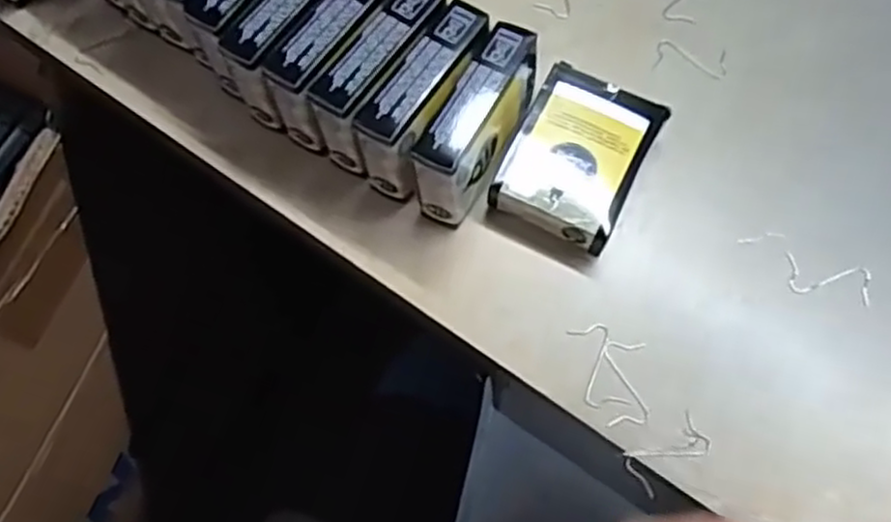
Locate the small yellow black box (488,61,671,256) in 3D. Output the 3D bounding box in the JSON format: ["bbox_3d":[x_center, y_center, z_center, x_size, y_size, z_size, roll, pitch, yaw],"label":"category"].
[{"bbox_3d":[0.059,-0.045,0.330,0.055,0.022,0.075,25,73,9],"label":"small yellow black box"}]

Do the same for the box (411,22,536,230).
[{"bbox_3d":[0.014,-0.055,0.315,0.023,0.057,0.076,29,74,11],"label":"box"}]

